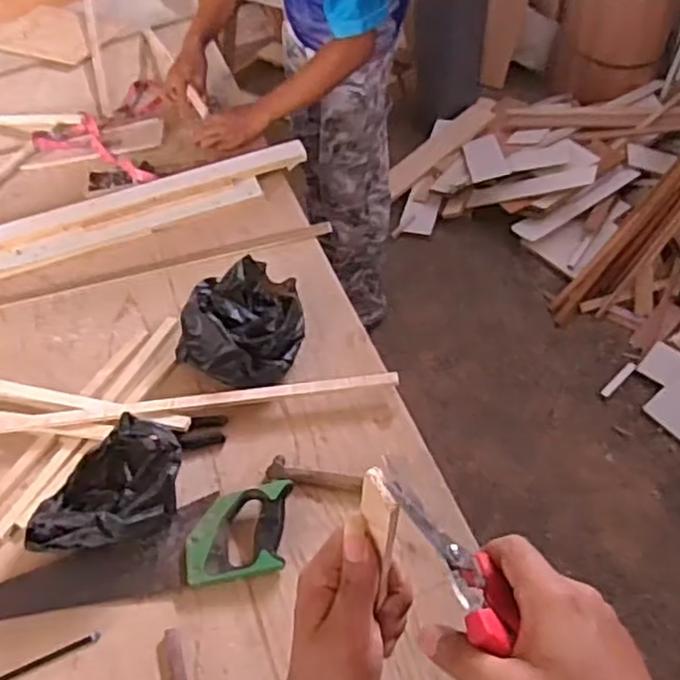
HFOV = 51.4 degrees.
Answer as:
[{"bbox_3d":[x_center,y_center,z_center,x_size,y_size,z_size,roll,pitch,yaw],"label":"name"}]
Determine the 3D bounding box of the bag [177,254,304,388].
[{"bbox_3d":[-0.164,-0.026,1.139,0.205,0.093,0.199,-7,48,0],"label":"bag"}]

